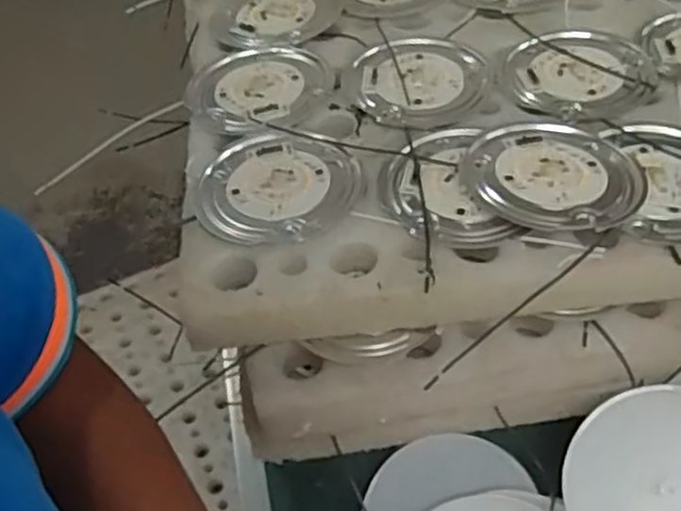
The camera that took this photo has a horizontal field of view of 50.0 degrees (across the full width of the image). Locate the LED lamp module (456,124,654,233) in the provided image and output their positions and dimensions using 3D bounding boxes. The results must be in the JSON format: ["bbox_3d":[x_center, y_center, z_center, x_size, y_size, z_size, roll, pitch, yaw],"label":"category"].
[{"bbox_3d":[0.126,-0.049,0.436,0.103,0.014,0.094,15,52,14],"label":"LED lamp module"}]

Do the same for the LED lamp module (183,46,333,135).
[{"bbox_3d":[-0.059,-0.123,0.530,0.098,0.010,0.102,26,56,22],"label":"LED lamp module"}]

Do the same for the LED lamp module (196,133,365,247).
[{"bbox_3d":[-0.041,-0.042,0.455,0.101,0.007,0.091,11,51,11],"label":"LED lamp module"}]

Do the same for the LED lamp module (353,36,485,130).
[{"bbox_3d":[0.055,-0.126,0.519,0.089,0.009,0.100,21,54,19],"label":"LED lamp module"}]

